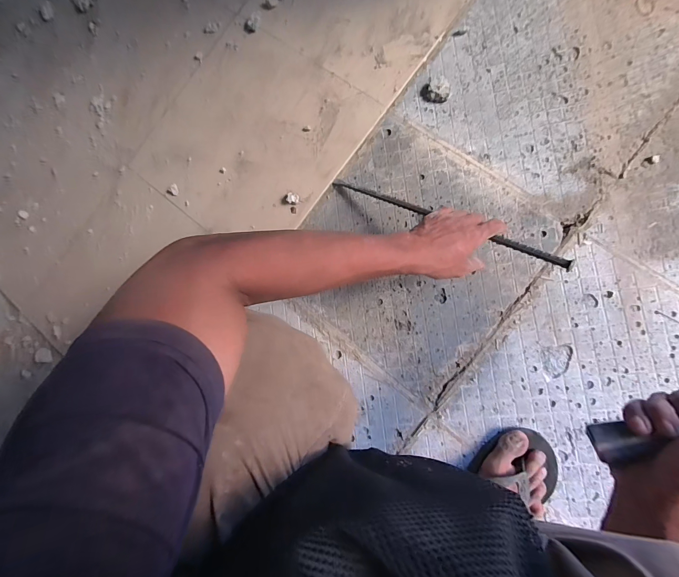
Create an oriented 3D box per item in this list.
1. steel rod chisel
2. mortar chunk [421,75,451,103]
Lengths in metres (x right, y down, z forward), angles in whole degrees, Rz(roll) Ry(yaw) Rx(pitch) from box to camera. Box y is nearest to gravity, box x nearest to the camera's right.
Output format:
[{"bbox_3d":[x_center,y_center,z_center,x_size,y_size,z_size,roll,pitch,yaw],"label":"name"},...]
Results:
[{"bbox_3d":[0.140,-0.114,0.499,0.398,0.014,0.013,31,91,32],"label":"steel rod chisel"},{"bbox_3d":[0.177,-0.365,0.589,0.050,0.019,0.037,15,89,9],"label":"mortar chunk"}]

